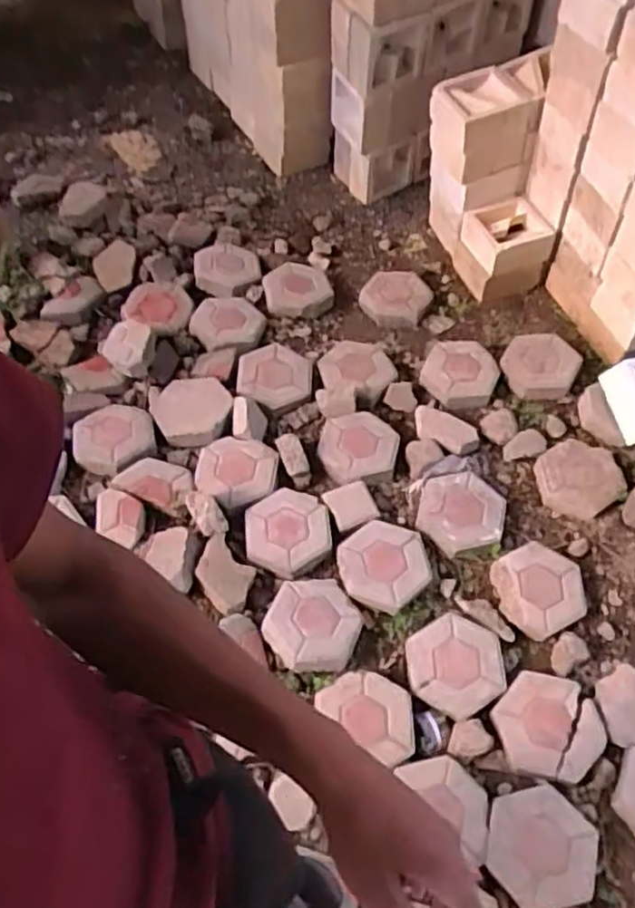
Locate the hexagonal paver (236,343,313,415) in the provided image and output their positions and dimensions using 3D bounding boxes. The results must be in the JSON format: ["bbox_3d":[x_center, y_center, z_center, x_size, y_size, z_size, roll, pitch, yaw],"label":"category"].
[{"bbox_3d":[-0.118,-0.216,1.949,0.207,0.063,0.218,5,58,-1],"label":"hexagonal paver"}]

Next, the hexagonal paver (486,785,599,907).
[{"bbox_3d":[0.434,0.766,1.363,0.195,0.037,0.210,12,58,12],"label":"hexagonal paver"}]

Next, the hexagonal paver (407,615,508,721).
[{"bbox_3d":[0.300,0.456,1.526,0.221,0.042,0.206,-25,61,-18],"label":"hexagonal paver"}]

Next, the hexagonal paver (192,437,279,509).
[{"bbox_3d":[-0.204,0.044,1.761,0.200,0.052,0.195,2,56,0],"label":"hexagonal paver"}]

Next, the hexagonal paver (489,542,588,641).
[{"bbox_3d":[0.517,0.308,1.627,0.210,0.046,0.207,-21,58,-10],"label":"hexagonal paver"}]

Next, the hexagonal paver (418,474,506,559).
[{"bbox_3d":[0.352,0.143,1.729,0.212,0.052,0.222,13,57,7],"label":"hexagonal paver"}]

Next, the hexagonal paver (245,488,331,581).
[{"bbox_3d":[-0.072,0.184,1.676,0.206,0.048,0.216,-2,56,-3],"label":"hexagonal paver"}]

